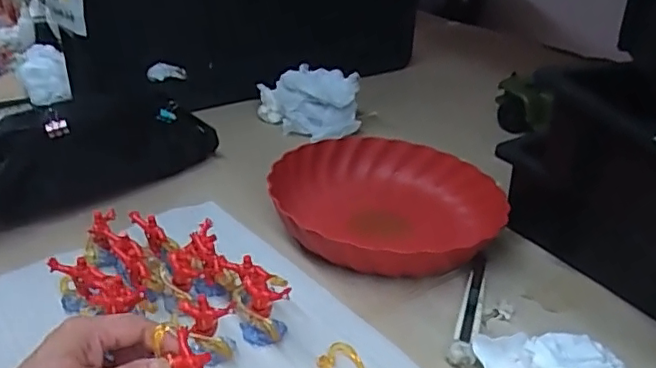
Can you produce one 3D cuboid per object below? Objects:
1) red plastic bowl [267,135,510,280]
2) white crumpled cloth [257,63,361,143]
[{"bbox_3d":[0.053,0.025,0.613,0.222,0.078,0.234,1,31,-1],"label":"red plastic bowl"},{"bbox_3d":[-0.029,-0.123,0.822,0.143,0.076,0.081,0,31,-2],"label":"white crumpled cloth"}]

